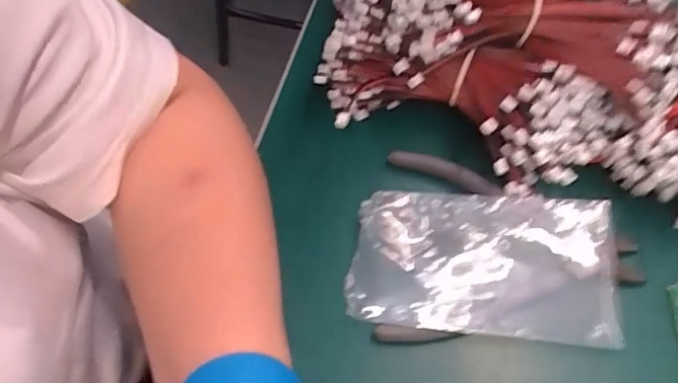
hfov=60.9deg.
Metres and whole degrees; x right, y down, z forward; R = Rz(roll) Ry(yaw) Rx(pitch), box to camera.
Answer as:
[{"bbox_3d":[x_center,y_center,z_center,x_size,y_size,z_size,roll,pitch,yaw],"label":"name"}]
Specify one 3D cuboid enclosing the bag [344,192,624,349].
[{"bbox_3d":[0.079,0.038,0.315,0.139,0.014,0.080,6,61,2],"label":"bag"}]

